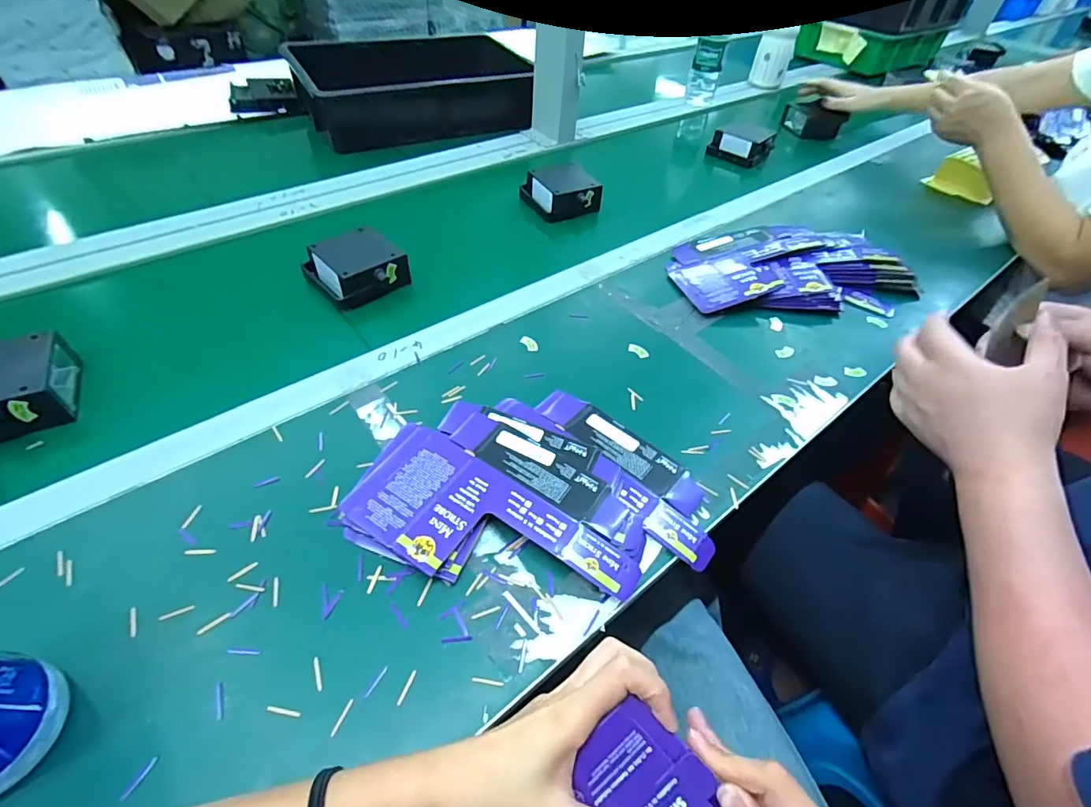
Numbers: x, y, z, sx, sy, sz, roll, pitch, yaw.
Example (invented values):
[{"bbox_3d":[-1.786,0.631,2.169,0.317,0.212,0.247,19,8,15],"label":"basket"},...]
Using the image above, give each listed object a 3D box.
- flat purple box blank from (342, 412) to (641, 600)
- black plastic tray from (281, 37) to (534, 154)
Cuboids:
[{"bbox_3d":[-0.031,0.084,0.385,0.206,0.011,0.131,27,54,17],"label":"flat purple box blank"},{"bbox_3d":[-0.226,-0.580,0.913,0.401,0.100,0.257,-18,56,-14],"label":"black plastic tray"}]

